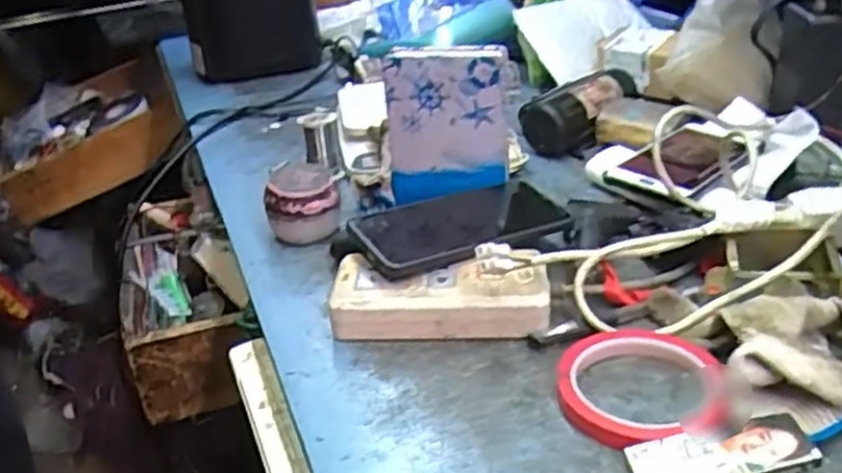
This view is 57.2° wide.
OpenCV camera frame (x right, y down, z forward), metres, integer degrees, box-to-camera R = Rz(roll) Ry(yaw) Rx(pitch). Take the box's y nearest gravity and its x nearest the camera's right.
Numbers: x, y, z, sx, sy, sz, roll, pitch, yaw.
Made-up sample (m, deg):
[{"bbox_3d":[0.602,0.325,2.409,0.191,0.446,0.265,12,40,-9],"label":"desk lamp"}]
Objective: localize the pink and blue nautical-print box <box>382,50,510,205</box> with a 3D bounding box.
[{"bbox_3d":[0.020,-0.088,0.636,0.101,0.132,0.027,1,29,10],"label":"pink and blue nautical-print box"}]

